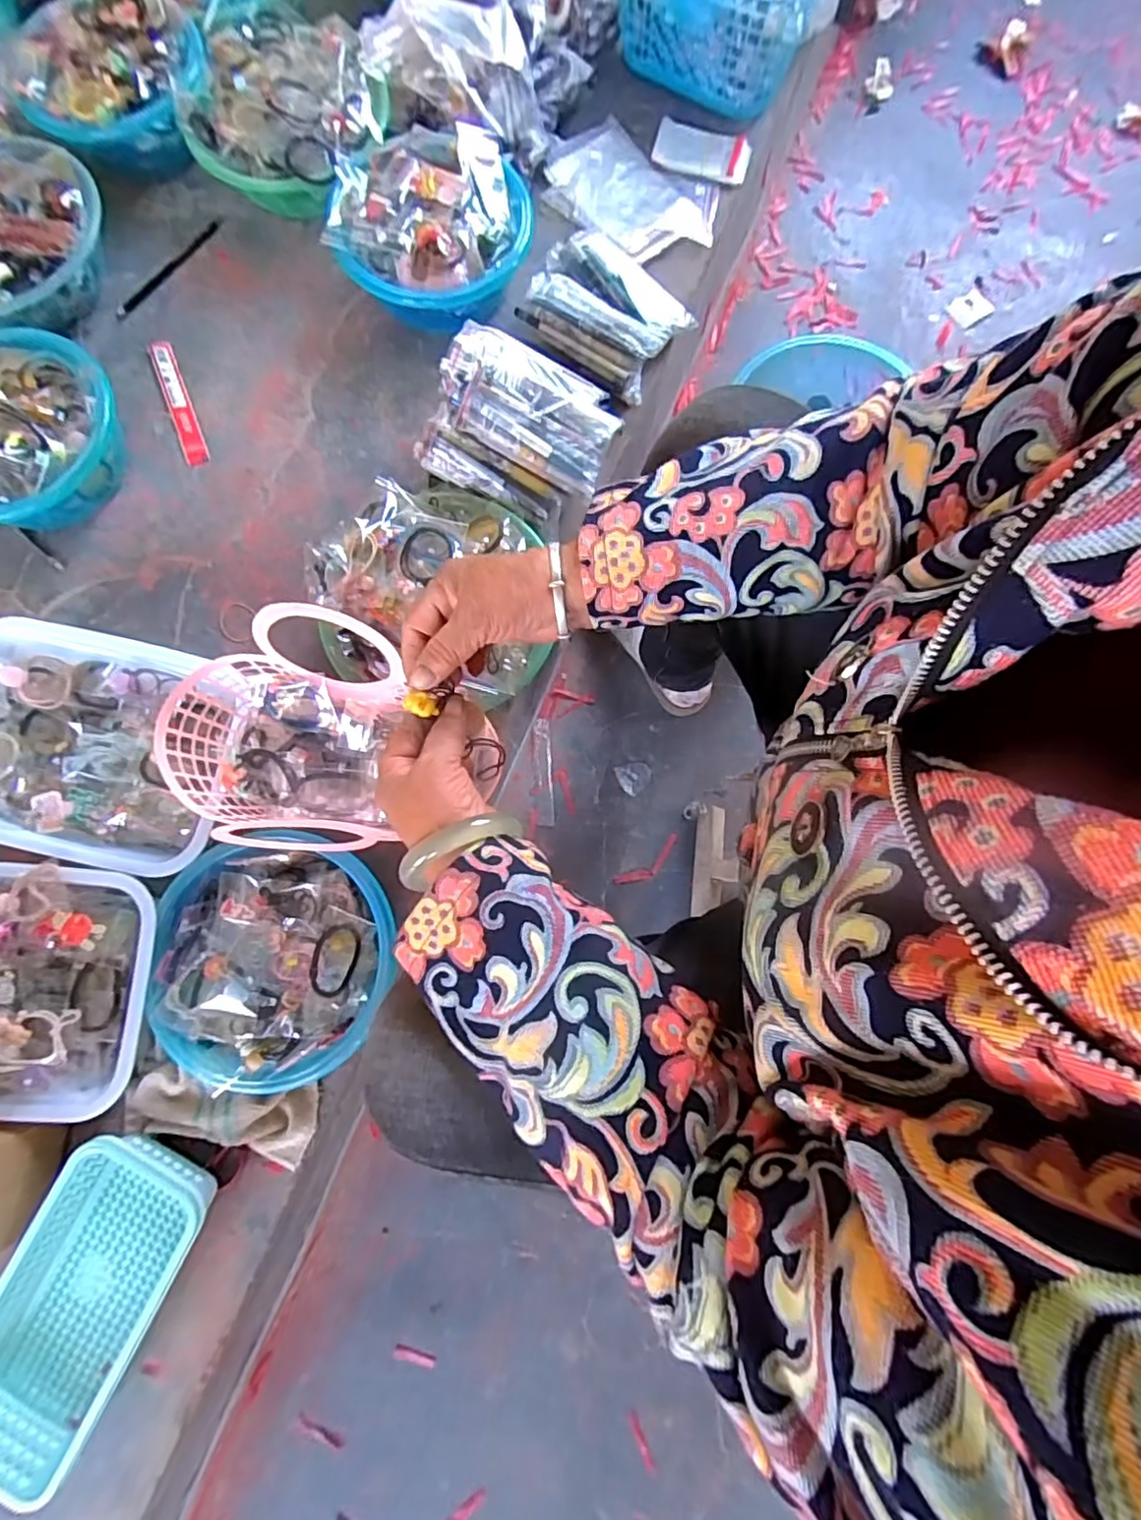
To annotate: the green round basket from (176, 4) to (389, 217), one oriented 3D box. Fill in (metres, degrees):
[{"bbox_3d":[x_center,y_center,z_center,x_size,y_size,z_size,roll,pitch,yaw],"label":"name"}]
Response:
[{"bbox_3d":[-0.337,-0.785,0.739,0.225,0.092,0.240,0,80,-2],"label":"green round basket"}]

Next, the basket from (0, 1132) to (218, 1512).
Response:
[{"bbox_3d":[-0.431,0.469,0.531,0.139,0.055,0.253,27,81,4],"label":"basket"}]

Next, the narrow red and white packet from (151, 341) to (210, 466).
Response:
[{"bbox_3d":[-0.467,-0.429,0.720,0.028,0.008,0.174,-21,81,-4],"label":"narrow red and white packet"}]

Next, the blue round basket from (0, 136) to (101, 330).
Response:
[{"bbox_3d":[-0.667,-0.617,0.715,0.210,0.083,0.241,9,80,1],"label":"blue round basket"}]

